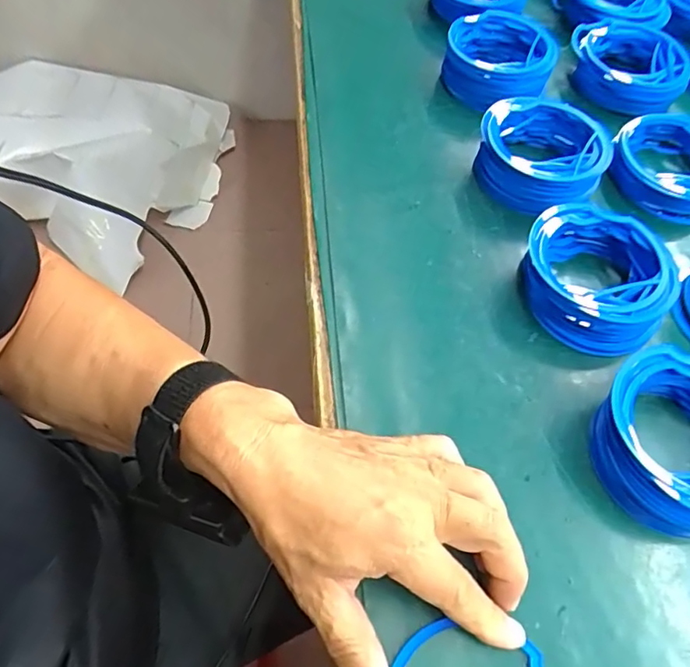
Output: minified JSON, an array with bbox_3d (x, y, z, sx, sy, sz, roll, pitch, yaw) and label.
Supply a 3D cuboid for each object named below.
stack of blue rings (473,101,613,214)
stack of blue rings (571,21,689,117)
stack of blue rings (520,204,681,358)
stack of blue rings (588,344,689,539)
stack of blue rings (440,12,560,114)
[{"bbox_3d":[0.158,-0.146,0.446,0.103,0.038,0.103,34,63,17],"label":"stack of blue rings"},{"bbox_3d":[0.263,-0.249,0.513,0.102,0.040,0.087,13,59,5],"label":"stack of blue rings"},{"bbox_3d":[0.176,-0.040,0.385,0.100,0.036,0.099,13,59,5],"label":"stack of blue rings"},{"bbox_3d":[0.201,0.064,0.324,0.102,0.038,0.103,37,64,18],"label":"stack of blue rings"},{"bbox_3d":[0.142,-0.250,0.510,0.099,0.045,0.091,26,61,13],"label":"stack of blue rings"}]

